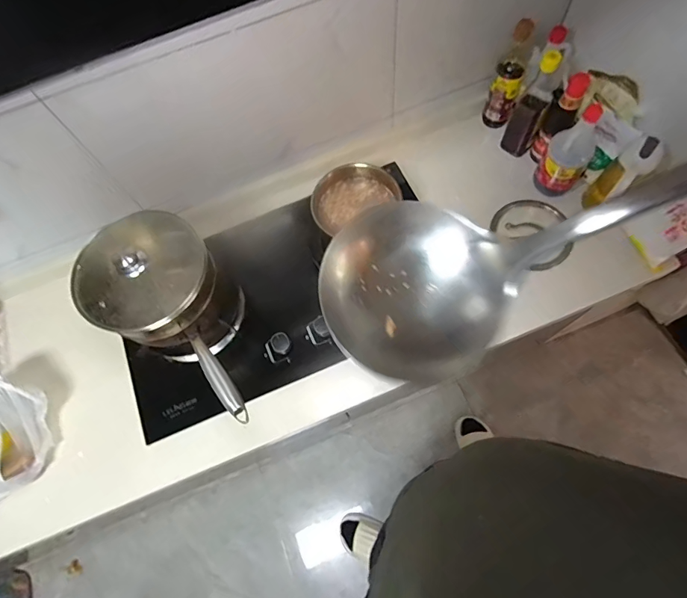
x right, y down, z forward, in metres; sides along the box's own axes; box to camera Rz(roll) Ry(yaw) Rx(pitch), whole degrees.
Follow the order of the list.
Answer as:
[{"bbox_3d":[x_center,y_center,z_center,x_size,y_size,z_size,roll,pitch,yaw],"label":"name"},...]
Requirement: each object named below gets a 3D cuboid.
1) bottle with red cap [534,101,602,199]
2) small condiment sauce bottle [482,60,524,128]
[{"bbox_3d":[0.496,-0.317,0.913,0.096,0.210,0.083,35,76,16],"label":"bottle with red cap"},{"bbox_3d":[0.390,-0.498,1.023,0.068,0.150,0.058,20,73,12],"label":"small condiment sauce bottle"}]

